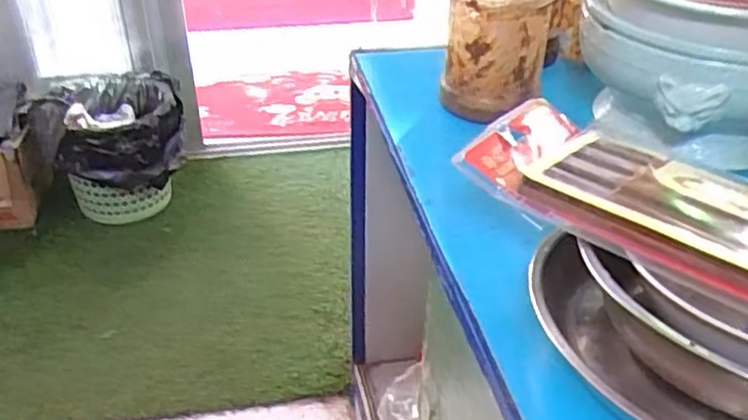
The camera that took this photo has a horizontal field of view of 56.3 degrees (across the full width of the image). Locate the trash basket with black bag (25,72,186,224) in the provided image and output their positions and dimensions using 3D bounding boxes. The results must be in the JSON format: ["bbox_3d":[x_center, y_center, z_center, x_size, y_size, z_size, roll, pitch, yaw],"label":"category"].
[{"bbox_3d":[-0.577,-0.133,1.571,0.295,0.259,0.345,-8,35,-13],"label":"trash basket with black bag"}]

